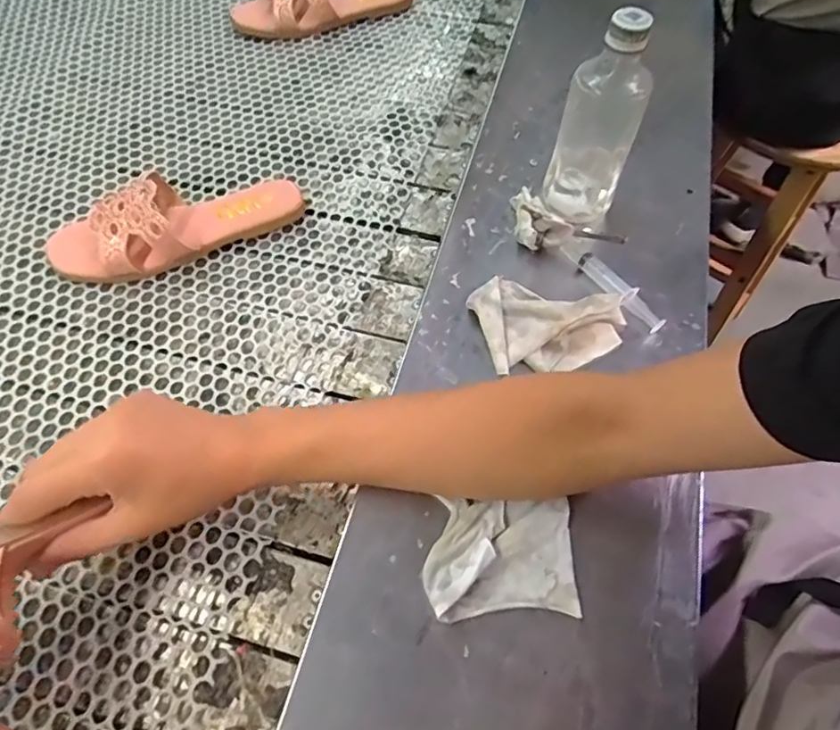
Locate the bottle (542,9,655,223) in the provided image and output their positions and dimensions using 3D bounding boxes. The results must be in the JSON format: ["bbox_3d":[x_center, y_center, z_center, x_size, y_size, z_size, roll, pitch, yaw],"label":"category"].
[{"bbox_3d":[0.154,-0.207,0.463,0.064,0.177,0.054,16,62,7],"label":"bottle"}]

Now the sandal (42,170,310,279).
[{"bbox_3d":[-0.239,-0.150,0.531,0.241,0.057,0.094,-28,66,-16],"label":"sandal"}]

